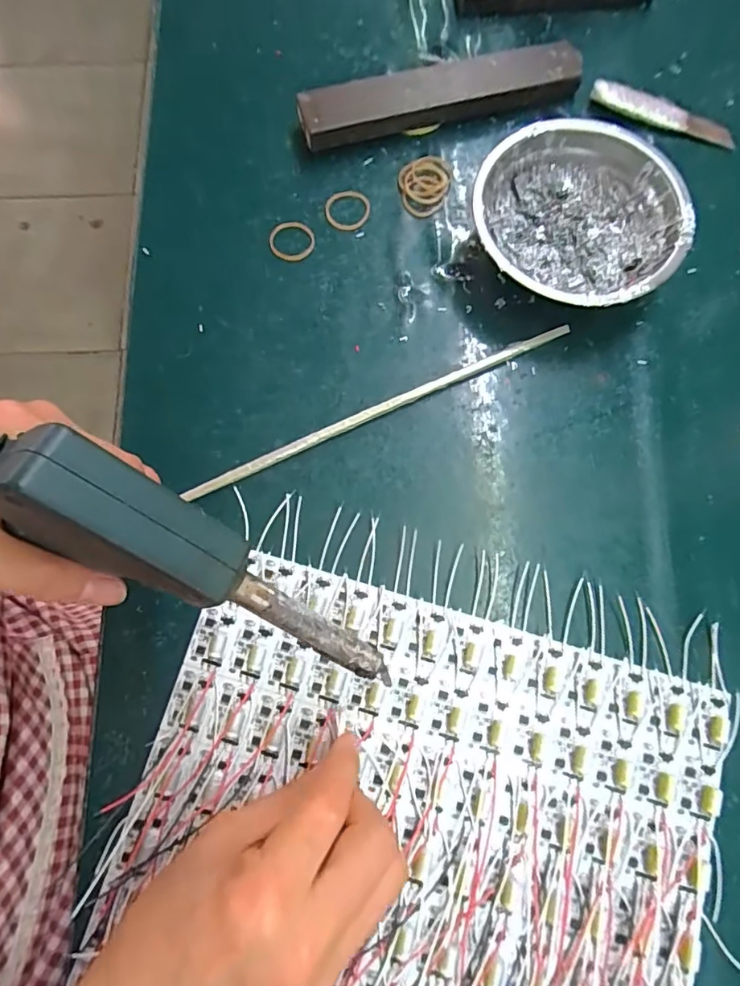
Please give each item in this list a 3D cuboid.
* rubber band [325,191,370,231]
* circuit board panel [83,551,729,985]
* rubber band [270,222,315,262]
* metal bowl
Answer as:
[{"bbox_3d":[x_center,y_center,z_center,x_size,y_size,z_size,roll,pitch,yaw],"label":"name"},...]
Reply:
[{"bbox_3d":[-0.015,-0.191,0.349,0.030,0.005,0.028,0,76,0],"label":"rubber band"},{"bbox_3d":[0.022,0.181,0.260,0.284,0.009,0.239,16,77,4],"label":"circuit board panel"},{"bbox_3d":[-0.052,-0.169,0.346,0.030,0.004,0.028,0,76,0],"label":"rubber band"},{"bbox_3d":[0.127,-0.164,0.323,0.121,0.041,0.122,0,76,0],"label":"metal bowl"}]

